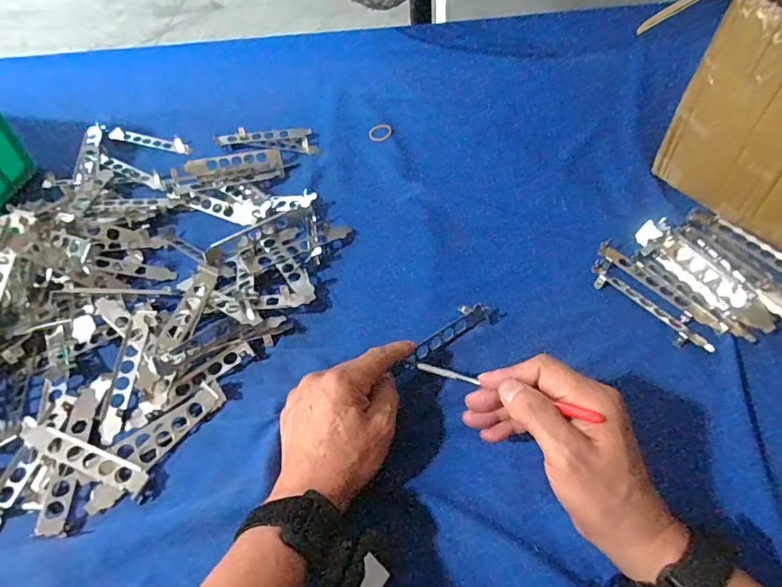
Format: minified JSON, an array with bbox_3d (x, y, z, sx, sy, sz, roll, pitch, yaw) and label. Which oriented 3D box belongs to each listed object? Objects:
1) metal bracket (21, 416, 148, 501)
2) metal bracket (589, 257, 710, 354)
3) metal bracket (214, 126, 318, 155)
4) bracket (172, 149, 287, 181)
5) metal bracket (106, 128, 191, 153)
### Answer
[{"bbox_3d":[-0.247,0.128,0.404,0.131,0.013,0.021,17,57,15],"label":"metal bracket"},{"bbox_3d":[0.232,0.010,0.457,0.030,0.007,0.119,-31,58,-18],"label":"metal bracket"},{"bbox_3d":[-0.158,-0.200,0.657,0.130,0.017,0.035,3,54,6],"label":"metal bracket"},{"bbox_3d":[-0.196,-0.152,0.618,0.128,0.019,0.042,-10,54,-4],"label":"bracket"},{"bbox_3d":[-0.317,-0.203,0.672,0.114,0.013,0.026,13,56,12],"label":"metal bracket"}]

